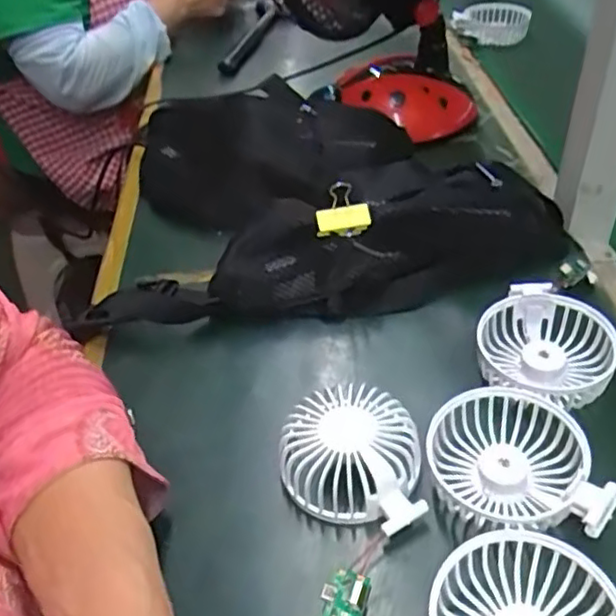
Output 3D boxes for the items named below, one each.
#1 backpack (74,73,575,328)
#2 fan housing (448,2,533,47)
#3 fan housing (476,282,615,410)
[{"bbox_3d":[0.011,-0.108,0.591,0.383,0.076,0.279,-2,42,4],"label":"backpack"},{"bbox_3d":[0.251,-0.392,0.899,0.097,0.026,0.101,12,45,20],"label":"fan housing"},{"bbox_3d":[0.158,0.033,0.445,0.085,0.034,0.095,28,52,32],"label":"fan housing"}]

